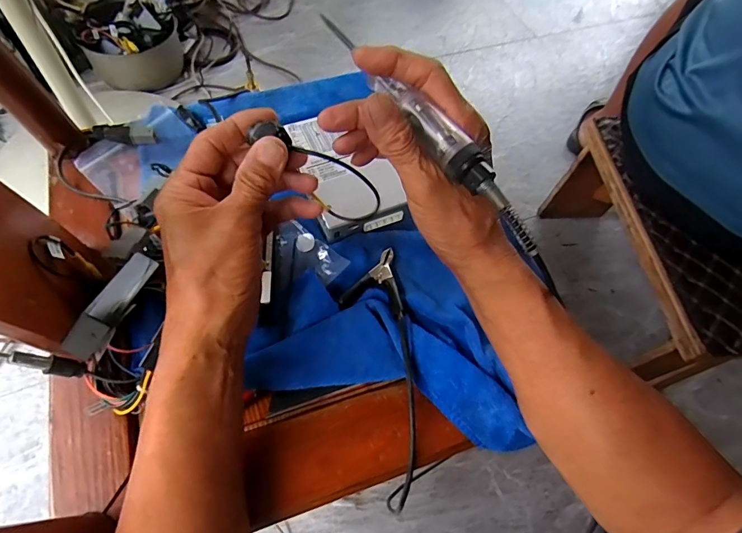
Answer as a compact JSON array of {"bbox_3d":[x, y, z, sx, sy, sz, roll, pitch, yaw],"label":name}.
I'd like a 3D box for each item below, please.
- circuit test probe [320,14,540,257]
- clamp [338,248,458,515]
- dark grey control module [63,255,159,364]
[{"bbox_3d":[0.033,-0.091,0.265,0.017,0.024,0.208,-33,75,-19],"label":"circuit test probe"},{"bbox_3d":[0.016,0.080,0.342,0.055,0.030,0.202,-9,62,-12],"label":"clamp"},{"bbox_3d":[-0.175,0.023,0.287,0.018,0.013,0.097,4,38,0],"label":"dark grey control module"}]

